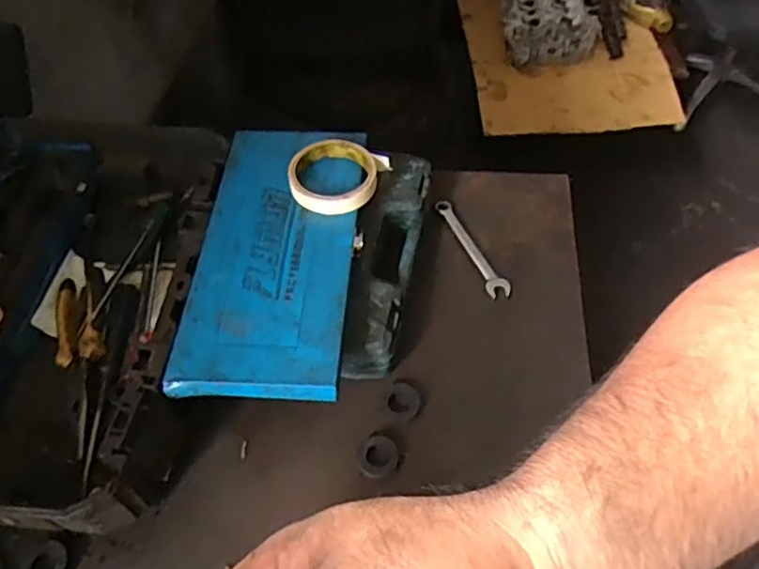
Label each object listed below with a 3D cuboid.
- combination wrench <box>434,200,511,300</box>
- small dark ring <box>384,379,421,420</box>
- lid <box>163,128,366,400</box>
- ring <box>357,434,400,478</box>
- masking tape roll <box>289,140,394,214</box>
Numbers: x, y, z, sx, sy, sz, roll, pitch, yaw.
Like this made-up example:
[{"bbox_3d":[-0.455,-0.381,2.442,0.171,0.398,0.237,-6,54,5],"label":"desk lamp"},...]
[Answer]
[{"bbox_3d":[0.101,-0.042,0.701,0.025,0.009,0.146,-22,56,-14],"label":"combination wrench"},{"bbox_3d":[0.023,0.109,0.591,0.034,0.006,0.039,16,56,13],"label":"small dark ring"},{"bbox_3d":[-0.098,-0.037,0.602,0.148,0.025,0.302,3,54,4],"label":"lid"},{"bbox_3d":[-0.002,0.154,0.559,0.038,0.008,0.037,-1,54,1],"label":"ring"},{"bbox_3d":[-0.047,-0.113,0.644,0.093,0.017,0.089,-1,54,1],"label":"masking tape roll"}]

